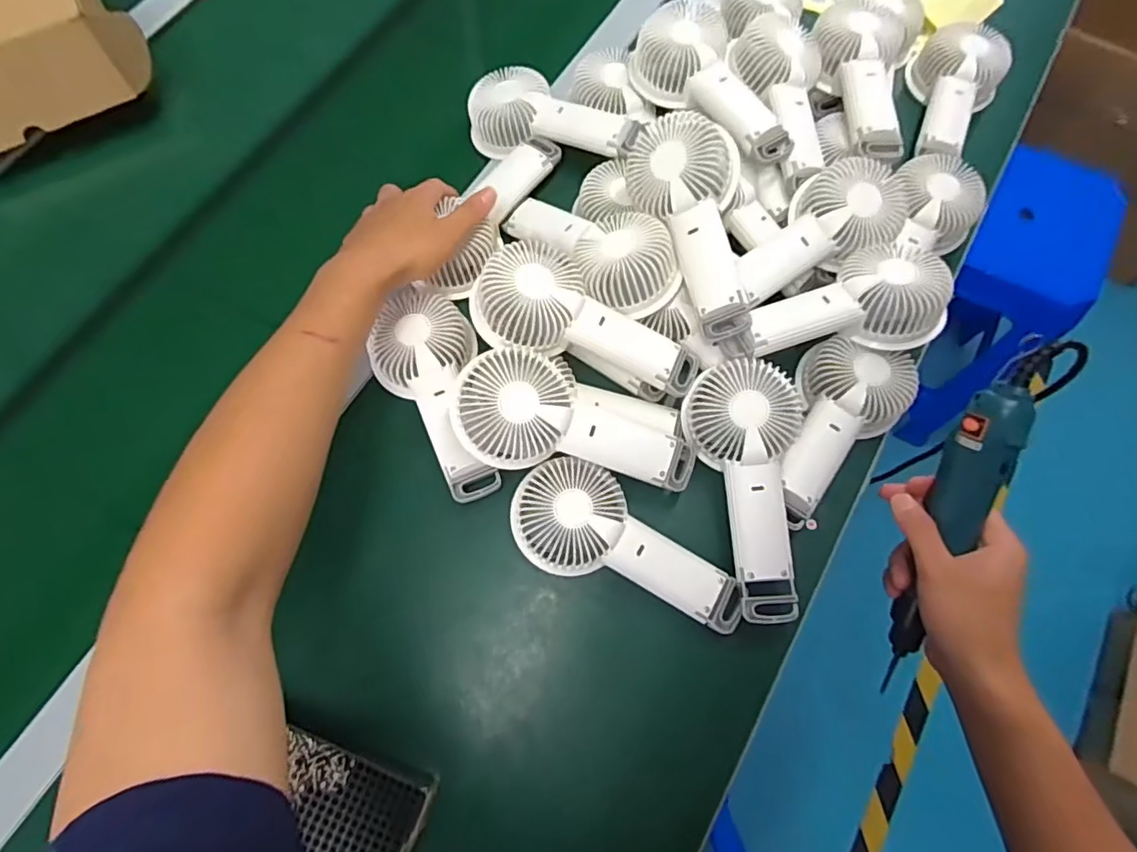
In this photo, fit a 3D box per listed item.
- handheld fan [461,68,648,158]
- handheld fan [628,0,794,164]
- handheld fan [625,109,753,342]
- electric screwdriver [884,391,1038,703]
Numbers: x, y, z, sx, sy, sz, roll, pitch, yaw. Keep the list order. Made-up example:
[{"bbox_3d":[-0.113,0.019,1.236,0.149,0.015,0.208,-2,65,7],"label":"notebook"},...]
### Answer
[{"bbox_3d":[-0.015,-0.290,0.536,0.164,0.039,0.077,9,72,1],"label":"handheld fan"},{"bbox_3d":[0.136,-0.311,0.507,0.177,0.043,0.076,44,76,11],"label":"handheld fan"},{"bbox_3d":[0.106,-0.158,0.449,0.076,0.038,0.178,-16,89,-6],"label":"handheld fan"},{"bbox_3d":[0.264,0.083,0.397,0.030,0.032,0.227,10,108,2],"label":"electric screwdriver"}]

